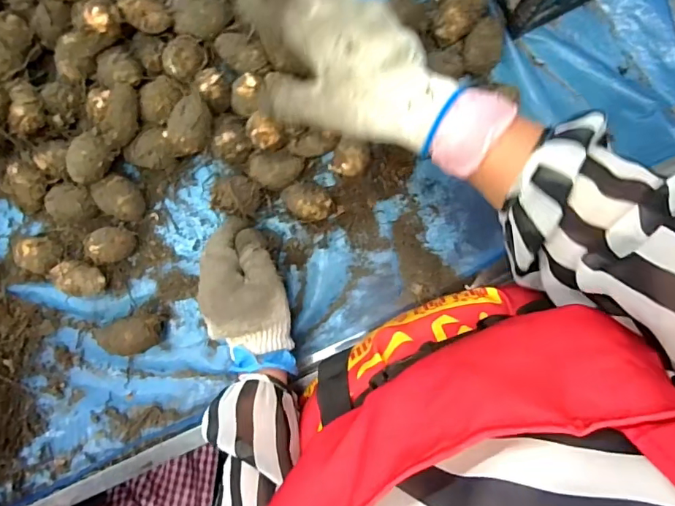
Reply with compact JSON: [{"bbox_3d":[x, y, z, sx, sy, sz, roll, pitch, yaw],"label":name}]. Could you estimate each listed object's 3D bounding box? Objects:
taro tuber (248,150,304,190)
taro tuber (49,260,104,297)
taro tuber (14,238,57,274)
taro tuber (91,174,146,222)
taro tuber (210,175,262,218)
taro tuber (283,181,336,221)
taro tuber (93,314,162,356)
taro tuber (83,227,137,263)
[{"bbox_3d":[-0.057,-0.078,0.468,0.049,0.038,0.033,-3,96,2],"label":"taro tuber"},{"bbox_3d":[-0.252,0.025,0.481,0.049,0.026,0.032,22,87,-7],"label":"taro tuber"},{"bbox_3d":[-0.290,0.002,0.482,0.040,0.032,0.031,15,96,0],"label":"taro tuber"},{"bbox_3d":[-0.206,-0.053,0.473,0.044,0.036,0.036,25,96,-1],"label":"taro tuber"},{"bbox_3d":[-0.096,-0.055,0.469,0.047,0.043,0.036,9,96,0],"label":"taro tuber"},{"bbox_3d":[-0.028,-0.049,0.472,0.050,0.029,0.034,12,96,0],"label":"taro tuber"},{"bbox_3d":[-0.209,0.083,0.489,0.071,0.030,0.035,-18,95,3],"label":"taro tuber"},{"bbox_3d":[-0.219,-0.008,0.480,0.042,0.031,0.033,-10,96,2],"label":"taro tuber"}]

